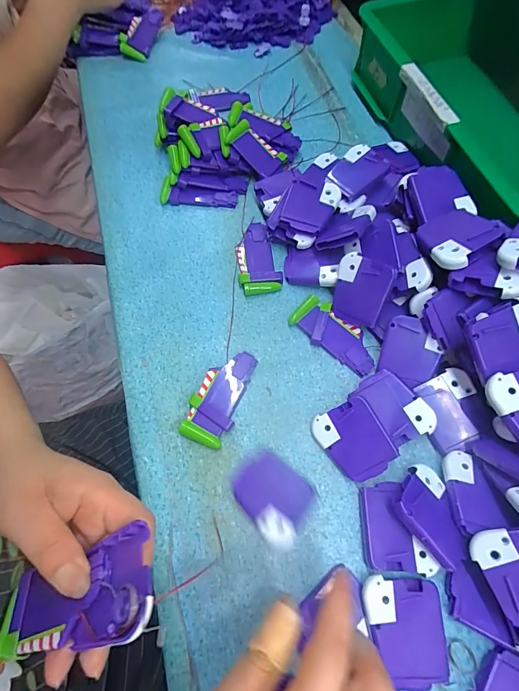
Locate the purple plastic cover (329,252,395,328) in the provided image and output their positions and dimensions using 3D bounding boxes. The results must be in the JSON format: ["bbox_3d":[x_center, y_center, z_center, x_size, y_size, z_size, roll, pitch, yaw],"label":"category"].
[{"bbox_3d":[0.092,-0.051,0.336,0.048,0.005,0.059,27,113,28],"label":"purple plastic cover"}]

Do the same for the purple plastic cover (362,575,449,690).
[{"bbox_3d":[0.099,0.196,0.248,0.052,0.014,0.061,-1,66,3],"label":"purple plastic cover"}]

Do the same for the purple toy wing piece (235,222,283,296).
[{"bbox_3d":[-0.003,-0.095,0.387,0.042,0.007,0.089,-9,66,-1],"label":"purple toy wing piece"}]

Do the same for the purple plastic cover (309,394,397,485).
[{"bbox_3d":[0.077,0.078,0.297,0.051,0.004,0.060,-32,73,10],"label":"purple plastic cover"}]

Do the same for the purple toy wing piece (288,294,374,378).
[{"bbox_3d":[0.072,-0.010,0.346,0.038,0.010,0.090,-42,70,-14],"label":"purple toy wing piece"}]

